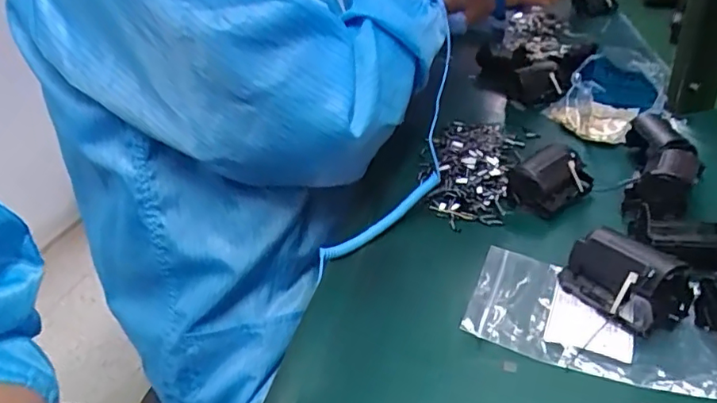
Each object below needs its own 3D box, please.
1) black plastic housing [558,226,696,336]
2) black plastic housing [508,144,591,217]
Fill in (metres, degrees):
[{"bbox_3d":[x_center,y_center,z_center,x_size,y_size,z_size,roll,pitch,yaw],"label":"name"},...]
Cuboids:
[{"bbox_3d":[0.176,0.050,0.369,0.051,0.041,0.073,-22,34,-30],"label":"black plastic housing"},{"bbox_3d":[0.170,-0.020,0.494,0.072,0.042,0.047,-25,37,-34],"label":"black plastic housing"}]

